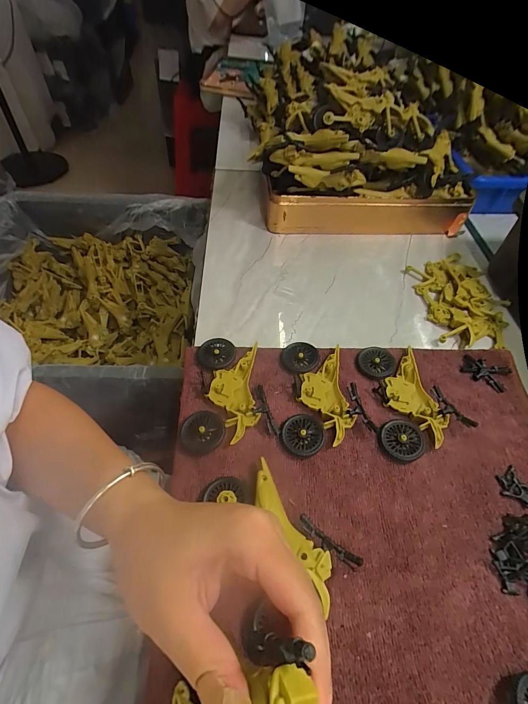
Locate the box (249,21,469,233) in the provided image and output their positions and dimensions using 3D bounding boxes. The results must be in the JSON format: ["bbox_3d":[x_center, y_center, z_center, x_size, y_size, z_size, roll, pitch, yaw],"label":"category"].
[{"bbox_3d":[0.134,-0.294,0.482,0.297,0.165,0.197,0,54,-3],"label":"box"}]

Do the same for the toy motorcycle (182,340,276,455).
[{"bbox_3d":[-0.035,0.035,0.316,0.075,0.014,0.113,-4,54,-6],"label":"toy motorcycle"}]

